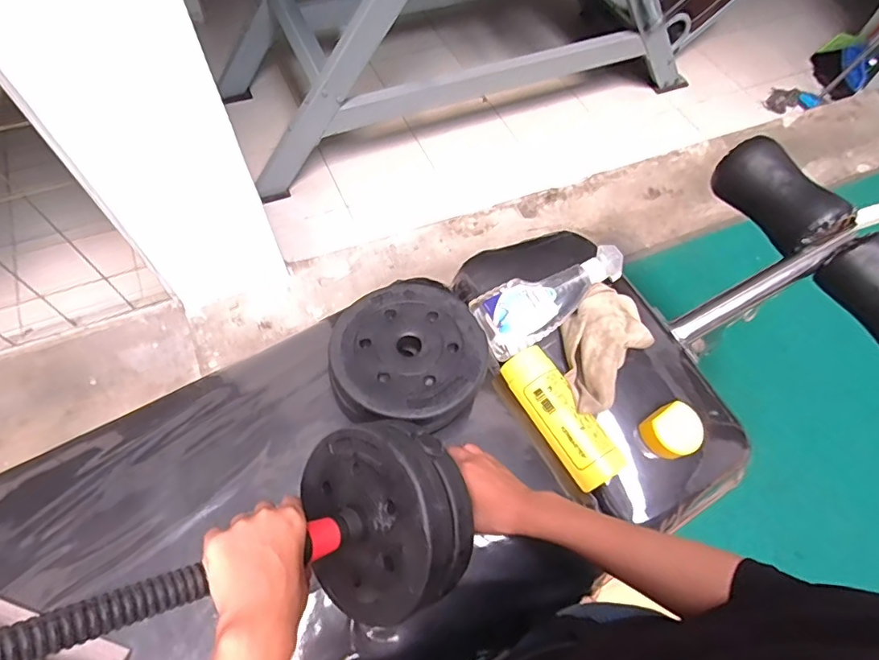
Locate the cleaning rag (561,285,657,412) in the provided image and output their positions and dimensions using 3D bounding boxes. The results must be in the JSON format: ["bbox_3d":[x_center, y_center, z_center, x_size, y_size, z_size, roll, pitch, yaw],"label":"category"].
[{"bbox_3d":[0.204,0.021,0.667,0.105,0.035,0.184,37,65,16],"label":"cleaning rag"}]

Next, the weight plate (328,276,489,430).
[{"bbox_3d":[-0.039,0.029,0.612,0.181,0.051,0.180,2,61,-3],"label":"weight plate"}]

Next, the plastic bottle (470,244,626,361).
[{"bbox_3d":[0.150,-0.052,0.710,0.214,0.058,0.099,-30,66,-6],"label":"plastic bottle"}]

